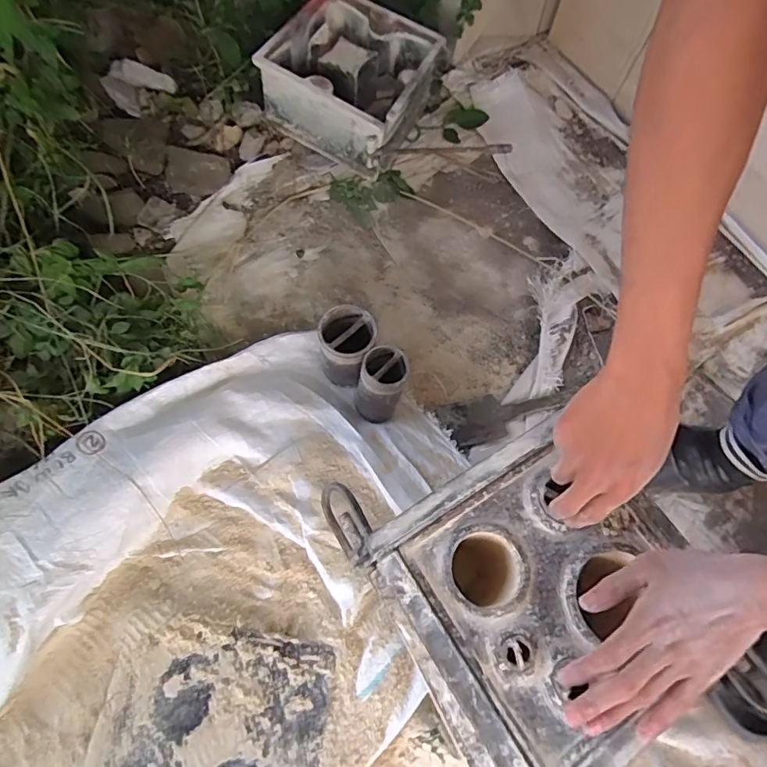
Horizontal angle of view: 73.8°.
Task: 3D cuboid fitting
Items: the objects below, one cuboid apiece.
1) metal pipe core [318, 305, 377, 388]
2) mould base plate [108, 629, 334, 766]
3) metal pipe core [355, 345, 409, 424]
[{"bbox_3d":[-0.049,-0.049,0.701,0.071,0.103,0.074,1,65,-2],"label":"metal pipe core"},{"bbox_3d":[-0.177,0.390,0.542,0.211,0.012,0.224,10,65,1],"label":"mould base plate"},{"bbox_3d":[-0.004,0.000,0.678,0.065,0.093,0.073,10,65,2],"label":"metal pipe core"}]

